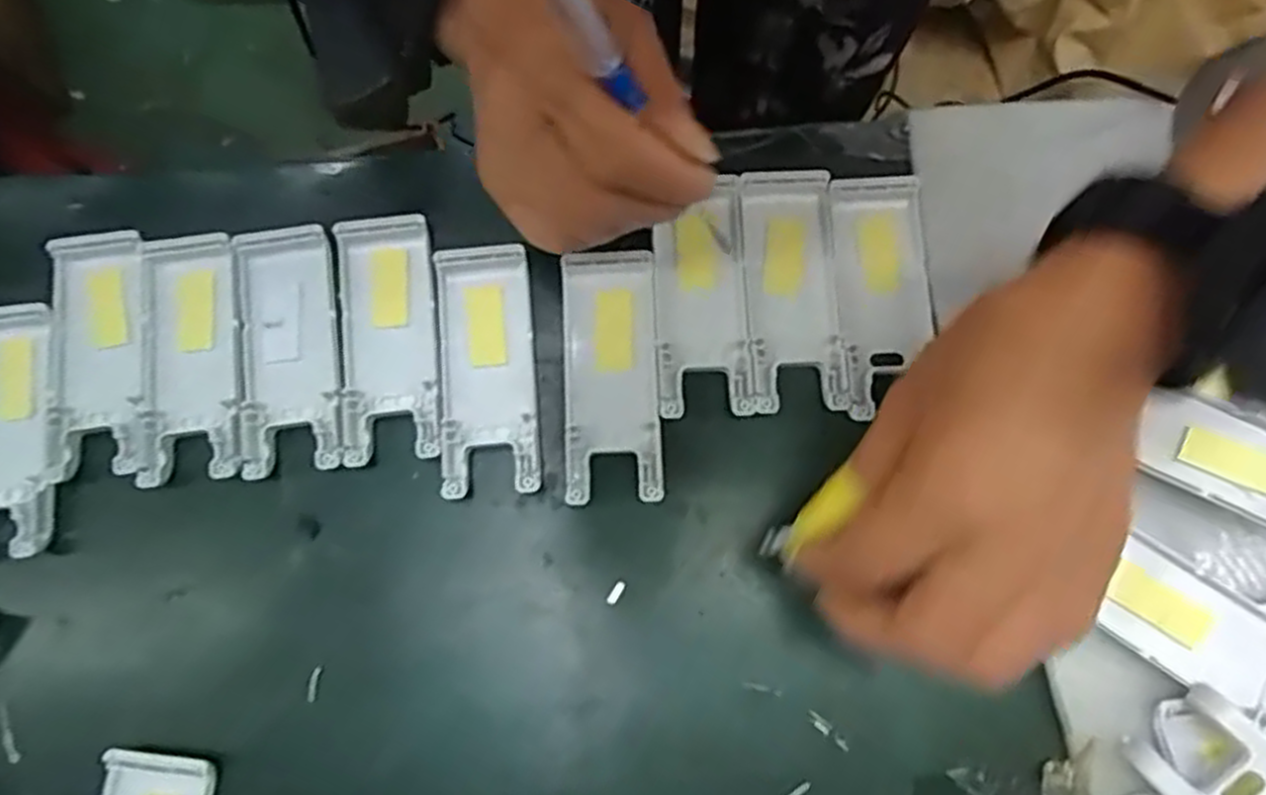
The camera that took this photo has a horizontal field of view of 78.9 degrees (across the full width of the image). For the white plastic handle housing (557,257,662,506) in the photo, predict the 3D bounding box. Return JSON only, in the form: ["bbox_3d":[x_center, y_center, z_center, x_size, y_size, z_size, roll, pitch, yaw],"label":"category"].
[{"bbox_3d":[-0.010,-0.010,0.321,0.039,0.005,0.105,-3,76,1],"label":"white plastic handle housing"}]

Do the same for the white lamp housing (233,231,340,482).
[{"bbox_3d":[-0.146,-0.020,0.323,0.040,0.008,0.103,-8,76,-1],"label":"white lamp housing"}]

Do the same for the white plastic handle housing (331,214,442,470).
[{"bbox_3d":[-0.104,-0.025,0.325,0.040,0.011,0.102,-6,76,0],"label":"white plastic handle housing"}]

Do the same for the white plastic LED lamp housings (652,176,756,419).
[{"bbox_3d":[0.029,-0.043,0.327,0.040,0.007,0.101,1,78,2],"label":"white plastic LED lamp housings"}]

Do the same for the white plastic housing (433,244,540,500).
[{"bbox_3d":[-0.062,-0.012,0.323,0.039,0.008,0.104,-5,76,0],"label":"white plastic housing"}]

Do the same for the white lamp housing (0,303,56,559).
[{"bbox_3d":[-0.262,0.014,0.321,0.042,0.012,0.104,-9,76,-1],"label":"white lamp housing"}]

